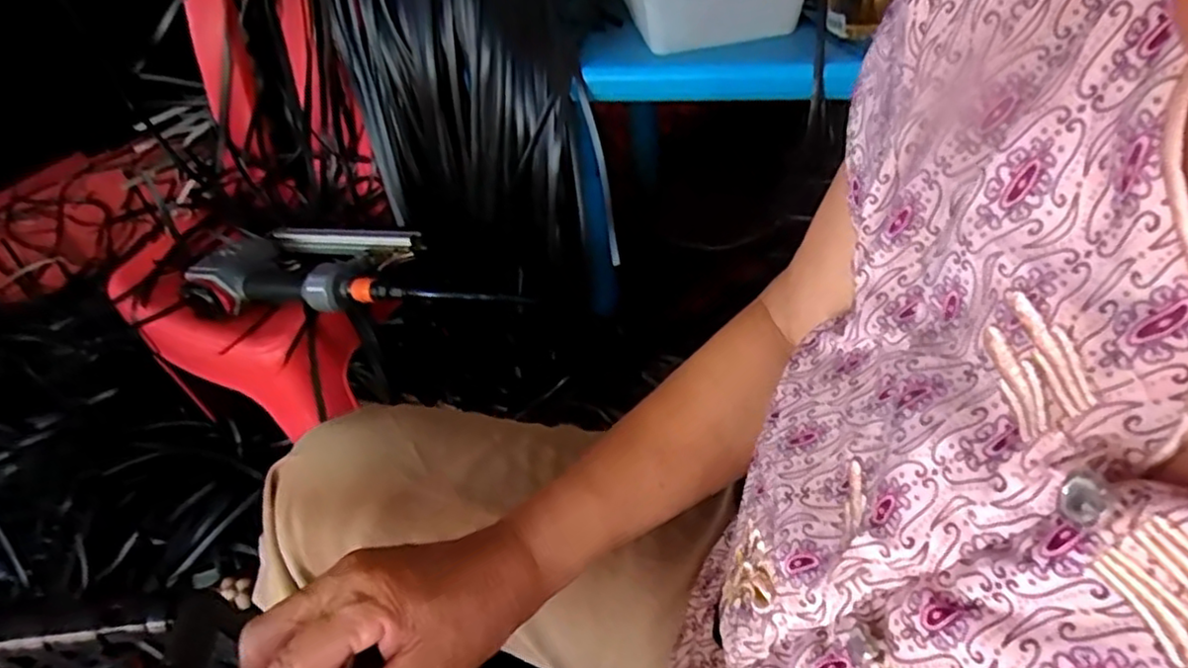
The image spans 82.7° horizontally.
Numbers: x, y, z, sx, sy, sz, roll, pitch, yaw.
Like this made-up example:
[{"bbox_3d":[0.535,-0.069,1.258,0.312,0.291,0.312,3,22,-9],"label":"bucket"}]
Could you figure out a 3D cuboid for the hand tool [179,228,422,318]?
[{"bbox_3d":[-0.324,-0.083,0.781,0.269,0.061,0.137,6,47,13],"label":"hand tool"}]

